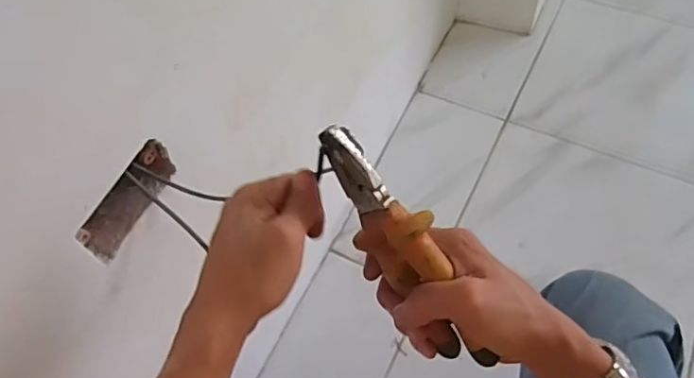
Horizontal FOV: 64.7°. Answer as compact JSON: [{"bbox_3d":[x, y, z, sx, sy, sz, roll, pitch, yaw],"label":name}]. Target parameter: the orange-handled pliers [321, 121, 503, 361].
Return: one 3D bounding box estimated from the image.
[{"bbox_3d":[0.044,0.044,0.377,0.034,0.055,0.200,-37,101,-21],"label":"orange-handled pliers"}]

